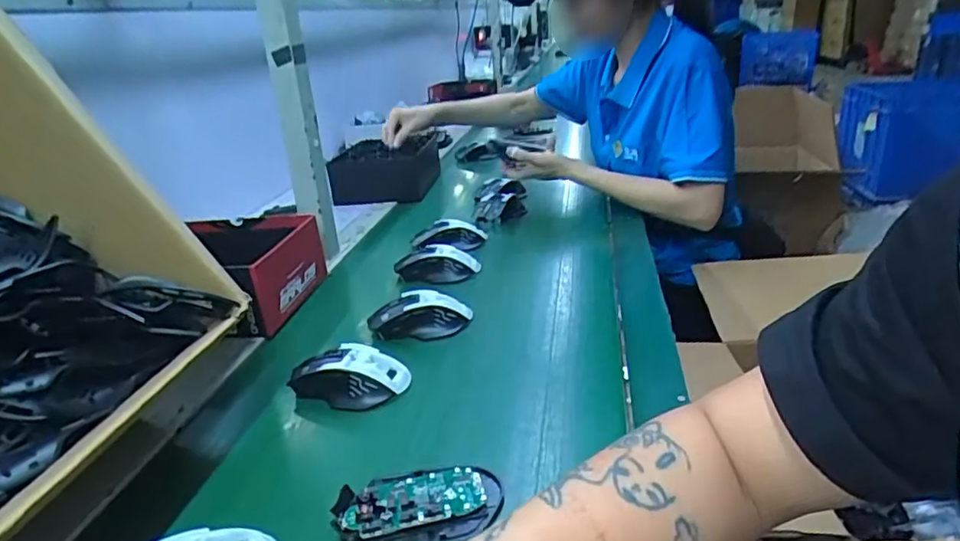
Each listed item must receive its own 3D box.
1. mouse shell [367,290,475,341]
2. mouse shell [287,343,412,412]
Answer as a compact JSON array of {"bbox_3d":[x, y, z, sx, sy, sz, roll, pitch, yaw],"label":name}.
[{"bbox_3d":[-0.068,0.048,0.680,0.113,0.036,0.056,-7,24,-7],"label":"mouse shell"},{"bbox_3d":[-0.125,0.100,0.571,0.114,0.036,0.062,-4,23,2],"label":"mouse shell"}]

